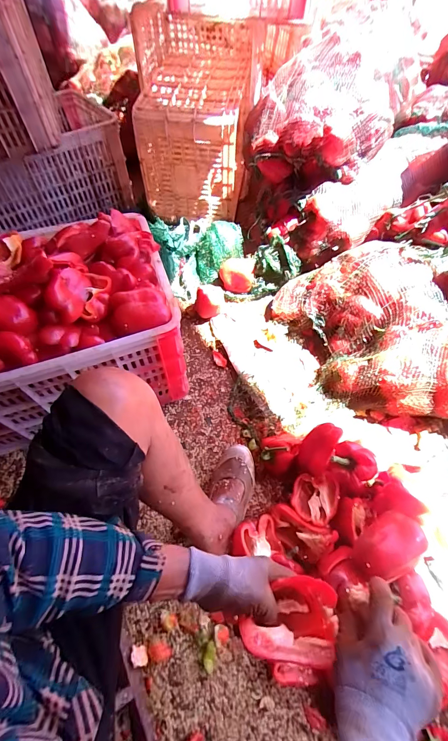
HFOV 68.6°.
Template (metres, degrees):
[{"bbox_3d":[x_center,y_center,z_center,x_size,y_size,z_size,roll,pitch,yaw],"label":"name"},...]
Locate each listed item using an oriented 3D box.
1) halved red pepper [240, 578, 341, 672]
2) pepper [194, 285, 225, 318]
[{"bbox_3d":[0.075,0.283,0.379,0.103,0.053,0.082,10,60,6],"label":"halved red pepper"},{"bbox_3d":[-0.043,-0.199,0.950,0.085,0.068,0.066,5,60,3],"label":"pepper"}]

